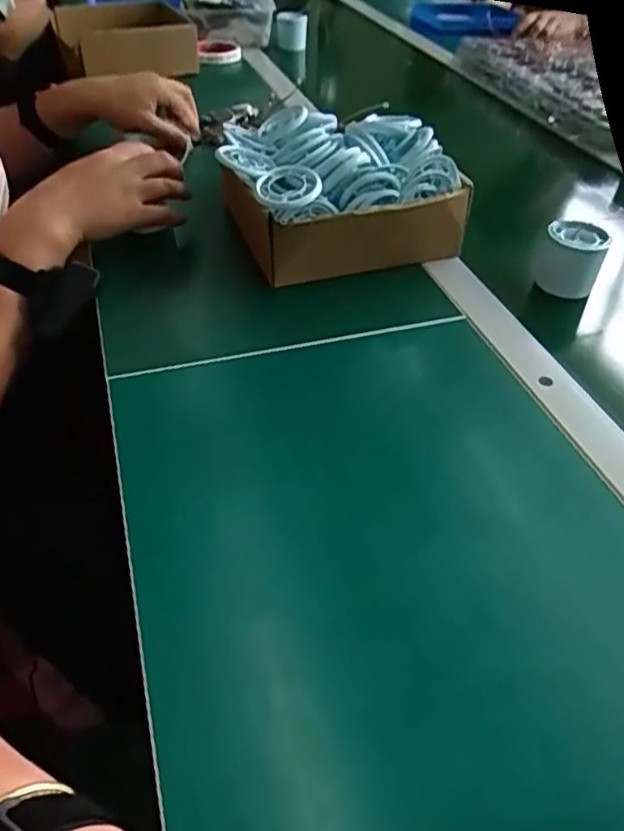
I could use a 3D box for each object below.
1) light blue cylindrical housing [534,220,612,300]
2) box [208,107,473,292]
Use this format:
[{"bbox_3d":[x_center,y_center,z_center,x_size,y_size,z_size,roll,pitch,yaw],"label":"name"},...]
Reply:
[{"bbox_3d":[0.234,-0.141,0.574,0.052,0.053,0.062,15,45,14],"label":"light blue cylindrical housing"},{"bbox_3d":[0.020,-0.222,0.610,0.202,0.093,0.196,-17,46,-18],"label":"box"}]

